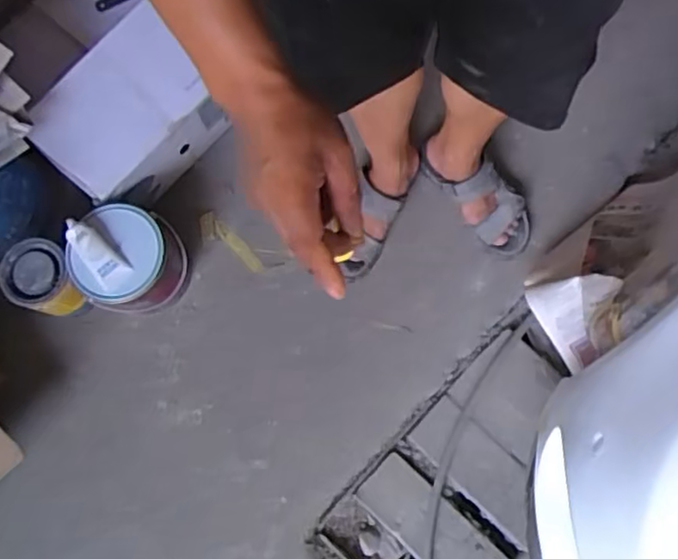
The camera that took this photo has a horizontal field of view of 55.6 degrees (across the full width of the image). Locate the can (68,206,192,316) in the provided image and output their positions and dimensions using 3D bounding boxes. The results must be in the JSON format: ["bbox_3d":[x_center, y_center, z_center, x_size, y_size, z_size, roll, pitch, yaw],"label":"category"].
[{"bbox_3d":[-0.335,-0.025,1.058,0.142,0.162,0.165,31,81,8],"label":"can"}]

